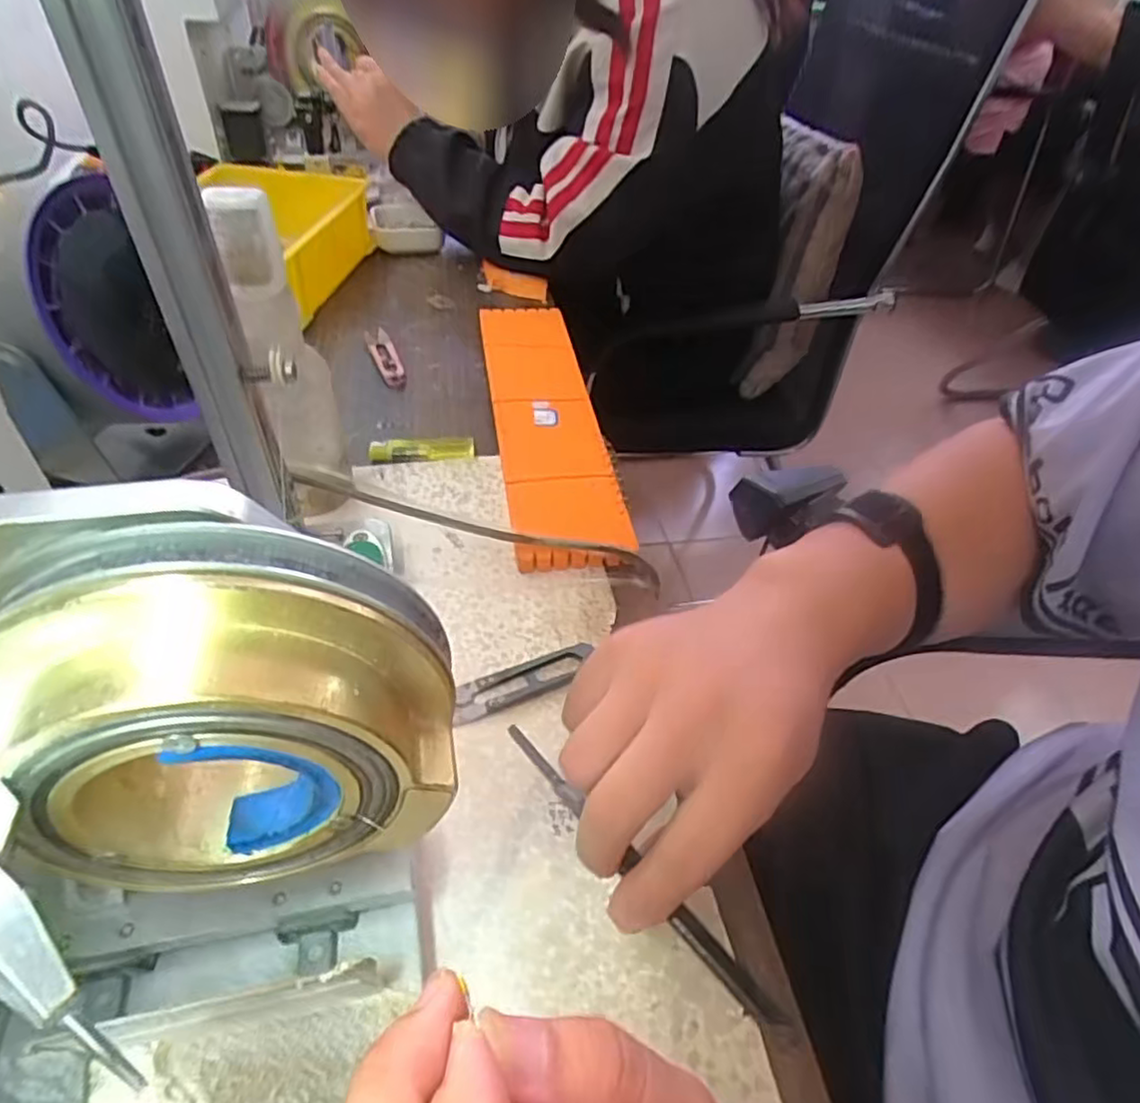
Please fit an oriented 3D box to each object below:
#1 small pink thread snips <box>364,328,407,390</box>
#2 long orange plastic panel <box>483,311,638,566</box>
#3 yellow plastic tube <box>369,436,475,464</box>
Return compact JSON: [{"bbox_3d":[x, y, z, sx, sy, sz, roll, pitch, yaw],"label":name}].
[{"bbox_3d":[-0.167,-0.176,0.608,0.023,0.005,0.096,-14,49,-20],"label":"small pink thread snips"},{"bbox_3d":[-0.020,-0.109,0.548,0.080,0.027,0.328,-3,46,-11],"label":"long orange plastic panel"},{"bbox_3d":[-0.112,-0.078,0.513,0.077,0.012,0.016,-7,47,-14],"label":"yellow plastic tube"}]

